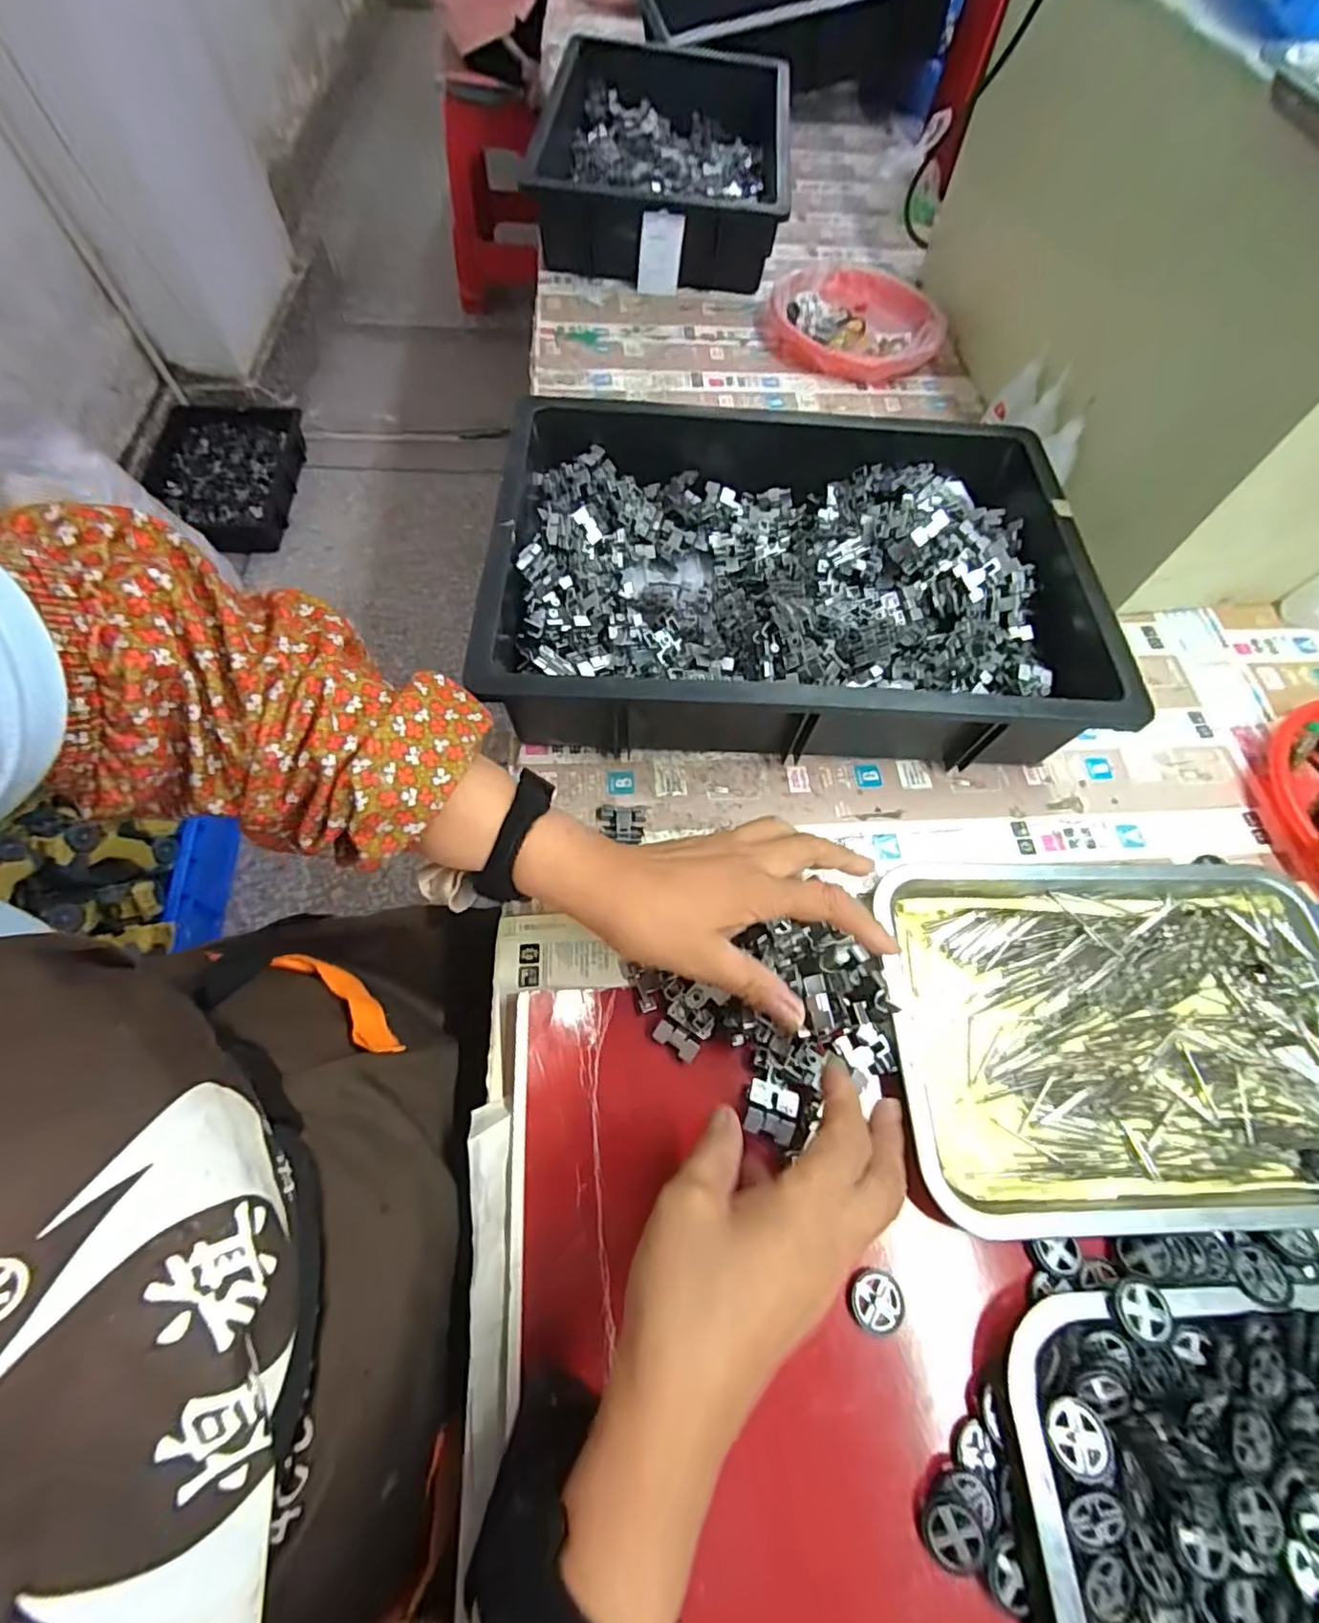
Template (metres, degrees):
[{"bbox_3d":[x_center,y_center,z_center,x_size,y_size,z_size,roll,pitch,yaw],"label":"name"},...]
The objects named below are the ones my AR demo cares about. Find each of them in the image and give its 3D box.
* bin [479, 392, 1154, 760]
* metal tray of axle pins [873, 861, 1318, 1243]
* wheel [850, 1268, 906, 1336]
[{"bbox_3d":[0.105,-0.185,0.499,0.444,0.093,0.310,3,63,-4],"label":"bin"},{"bbox_3d":[0.295,0.133,0.384,0.304,0.020,0.210,1,63,-5],"label":"metal tray of axle pins"},{"bbox_3d":[0.114,0.256,0.322,0.027,0.006,0.027,2,63,-4],"label":"wheel"}]

